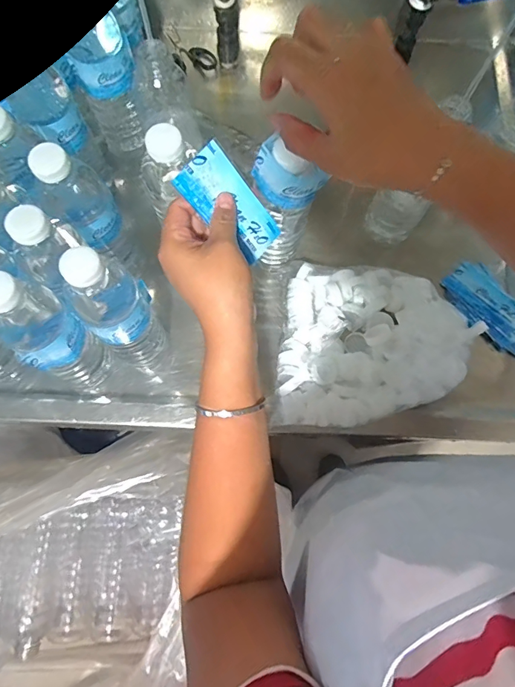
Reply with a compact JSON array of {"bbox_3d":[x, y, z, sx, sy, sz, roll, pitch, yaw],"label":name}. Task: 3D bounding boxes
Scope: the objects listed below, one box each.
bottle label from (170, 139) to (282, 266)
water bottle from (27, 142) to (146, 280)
[{"bbox_3d":[-0.022,-0.111,0.342,0.044,0.008,0.094,-43,123,3],"label":"bottle label"},{"bbox_3d":[-0.166,-0.125,0.432,0.052,0.186,0.050,1,74,-2],"label":"water bottle"}]

